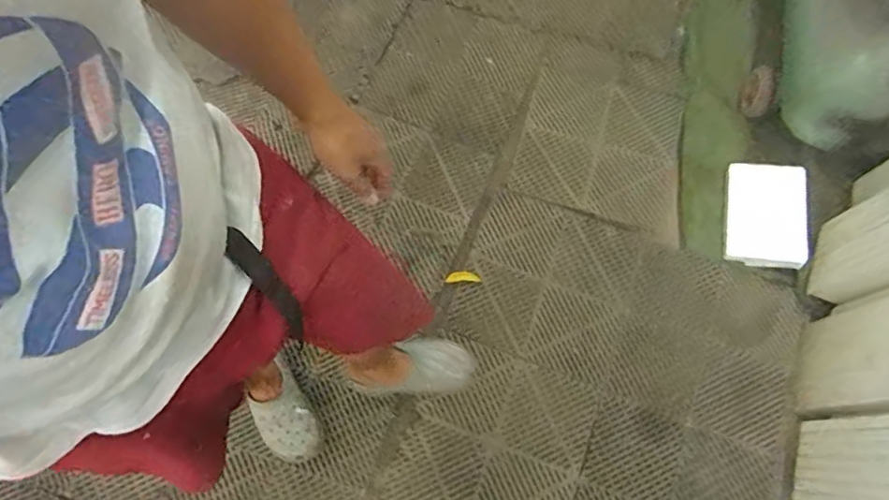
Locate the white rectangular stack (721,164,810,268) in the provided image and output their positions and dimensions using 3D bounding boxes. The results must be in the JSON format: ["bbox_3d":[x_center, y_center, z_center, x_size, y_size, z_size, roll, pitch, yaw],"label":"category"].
[{"bbox_3d":[0.794,-0.088,1.435,0.176,0.025,0.256,3,76,27],"label":"white rectangular stack"}]

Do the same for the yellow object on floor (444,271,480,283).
[{"bbox_3d":[0.043,0.066,1.428,0.084,0.016,0.028,-4,70,-2],"label":"yellow object on floor"}]

